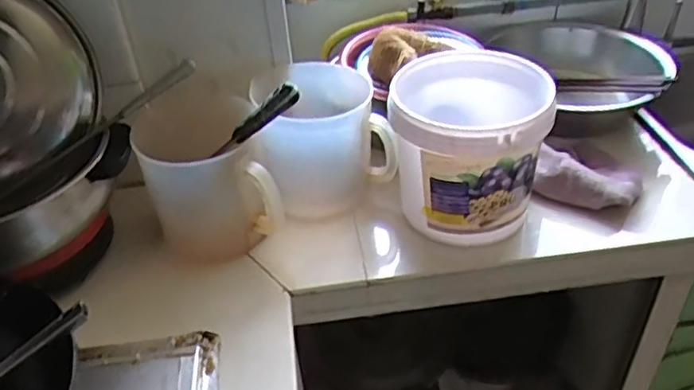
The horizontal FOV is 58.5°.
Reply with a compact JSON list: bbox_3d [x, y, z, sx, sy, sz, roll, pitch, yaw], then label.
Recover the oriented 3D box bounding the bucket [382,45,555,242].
[{"bbox_3d":[0.164,-0.076,0.838,0.191,0.187,0.230,2,38,9],"label":"bucket"}]

